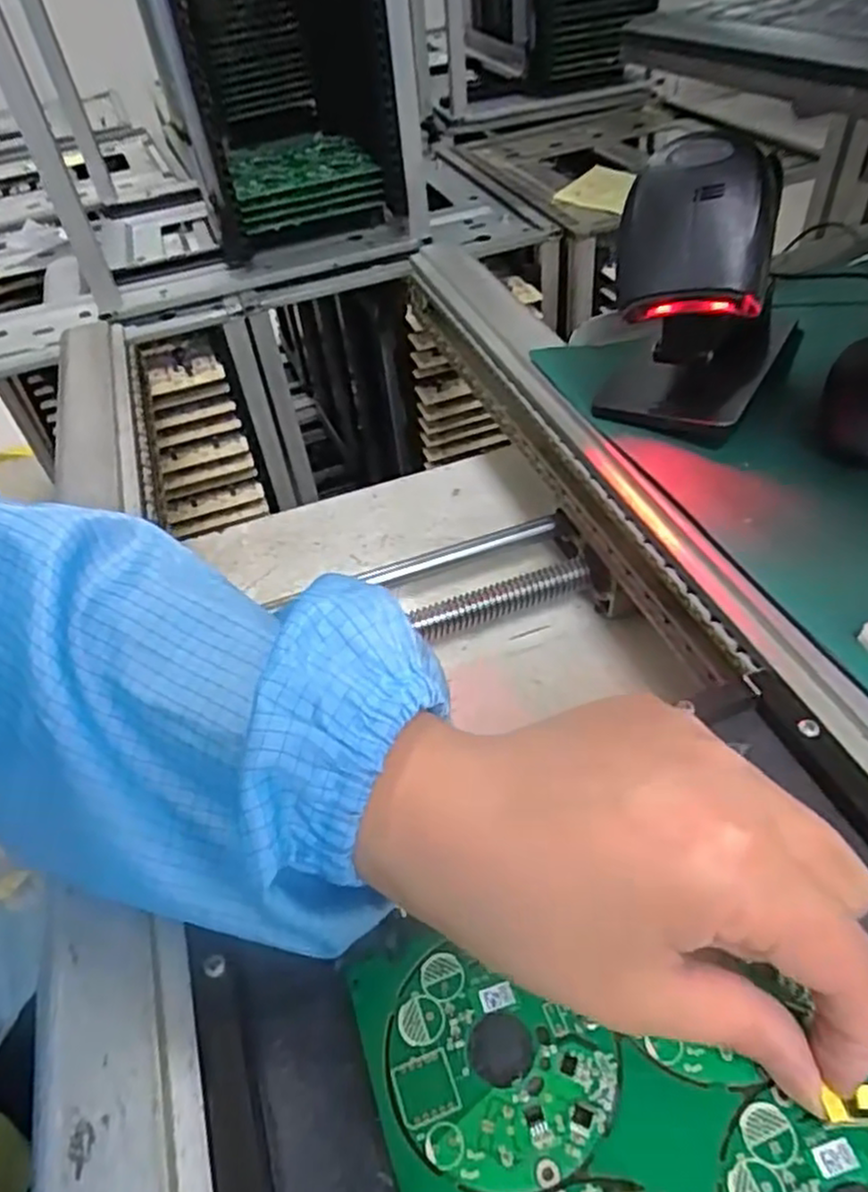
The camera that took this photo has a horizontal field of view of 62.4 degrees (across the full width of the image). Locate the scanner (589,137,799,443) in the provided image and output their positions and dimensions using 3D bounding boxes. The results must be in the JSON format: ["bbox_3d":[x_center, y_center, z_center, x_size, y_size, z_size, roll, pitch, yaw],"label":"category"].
[{"bbox_3d":[0.145,-0.162,0.374,0.086,0.132,0.118,16,51,21],"label":"scanner"}]

